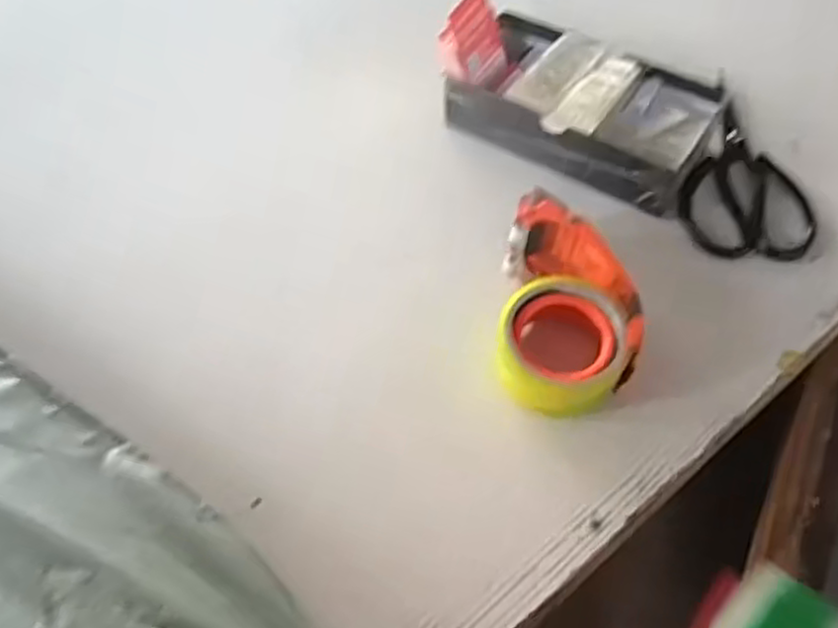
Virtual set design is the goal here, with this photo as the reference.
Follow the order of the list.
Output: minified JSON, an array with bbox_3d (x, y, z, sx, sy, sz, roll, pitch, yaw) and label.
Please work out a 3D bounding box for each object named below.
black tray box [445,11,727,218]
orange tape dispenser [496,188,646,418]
[{"bbox_3d":[0.140,-0.180,0.633,0.218,0.055,0.112,27,64,18],"label":"black tray box"},{"bbox_3d":[0.107,-0.005,0.532,0.096,0.057,0.157,5,59,6],"label":"orange tape dispenser"}]

